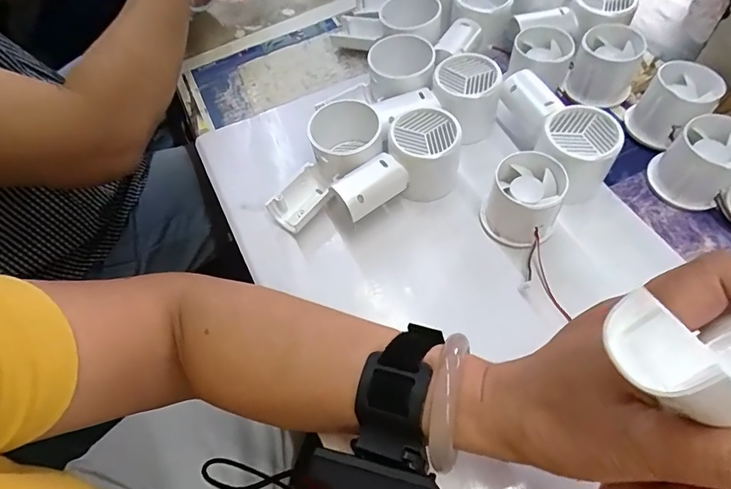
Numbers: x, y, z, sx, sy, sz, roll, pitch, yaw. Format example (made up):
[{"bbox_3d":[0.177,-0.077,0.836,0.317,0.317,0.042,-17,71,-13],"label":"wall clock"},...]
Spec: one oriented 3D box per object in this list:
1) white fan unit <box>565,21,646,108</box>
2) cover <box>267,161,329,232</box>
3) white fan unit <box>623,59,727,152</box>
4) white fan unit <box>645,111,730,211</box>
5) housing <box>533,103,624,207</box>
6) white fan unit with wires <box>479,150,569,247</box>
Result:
[{"bbox_3d":[0.218,-0.160,0.403,0.055,0.048,0.057,-2,59,3],"label":"white fan unit"},{"bbox_3d":[-0.051,-0.034,0.367,0.032,0.028,0.049,35,68,22],"label":"cover"},{"bbox_3d":[0.259,-0.117,0.377,0.054,0.049,0.062,38,69,23],"label":"white fan unit"},{"bbox_3d":[0.258,-0.063,0.344,0.053,0.054,0.054,-2,59,3],"label":"white fan unit"},{"bbox_3d":[0.166,-0.071,0.353,0.055,0.051,0.054,-20,60,-8],"label":"housing"},{"bbox_3d":[0.121,-0.035,0.338,0.053,0.047,0.053,-2,59,3],"label":"white fan unit with wires"}]

